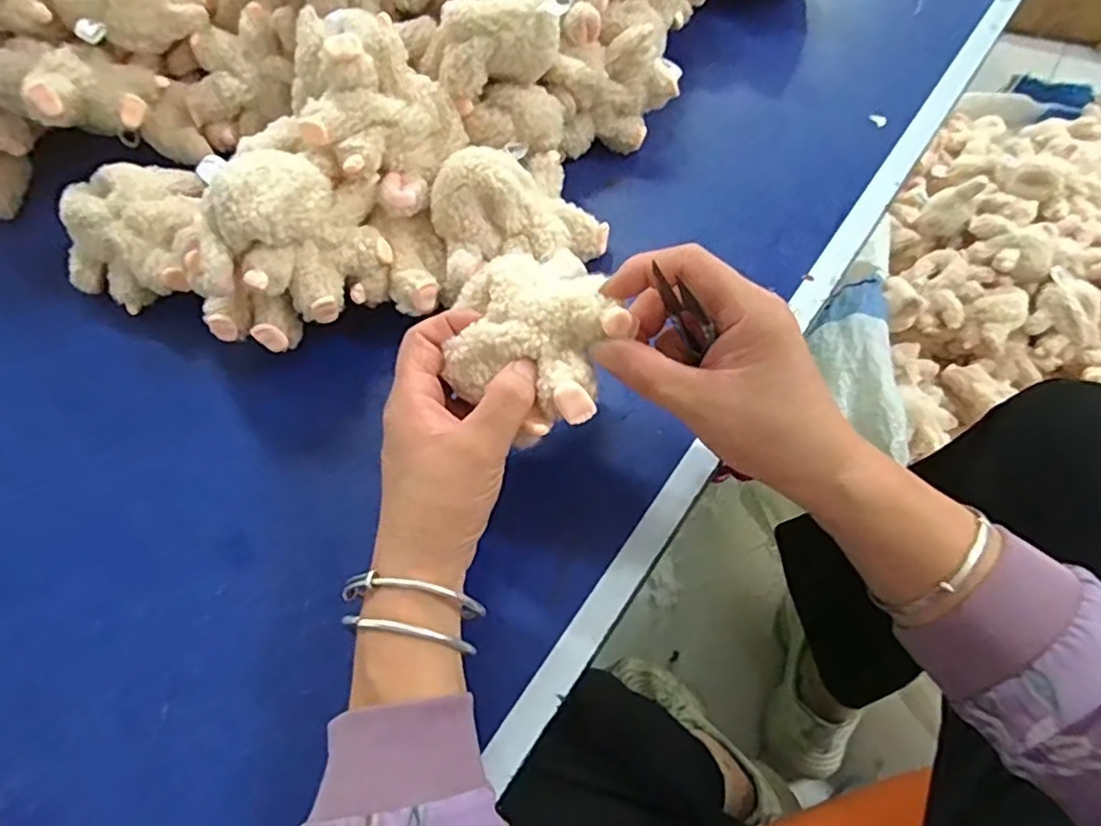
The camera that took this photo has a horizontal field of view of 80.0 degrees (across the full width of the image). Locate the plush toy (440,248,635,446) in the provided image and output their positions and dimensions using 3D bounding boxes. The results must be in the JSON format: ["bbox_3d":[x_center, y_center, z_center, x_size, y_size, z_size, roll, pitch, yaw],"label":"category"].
[{"bbox_3d":[-0.008,-0.040,0.326,0.077,0.036,0.098,-24,64,-8],"label":"plush toy"}]

